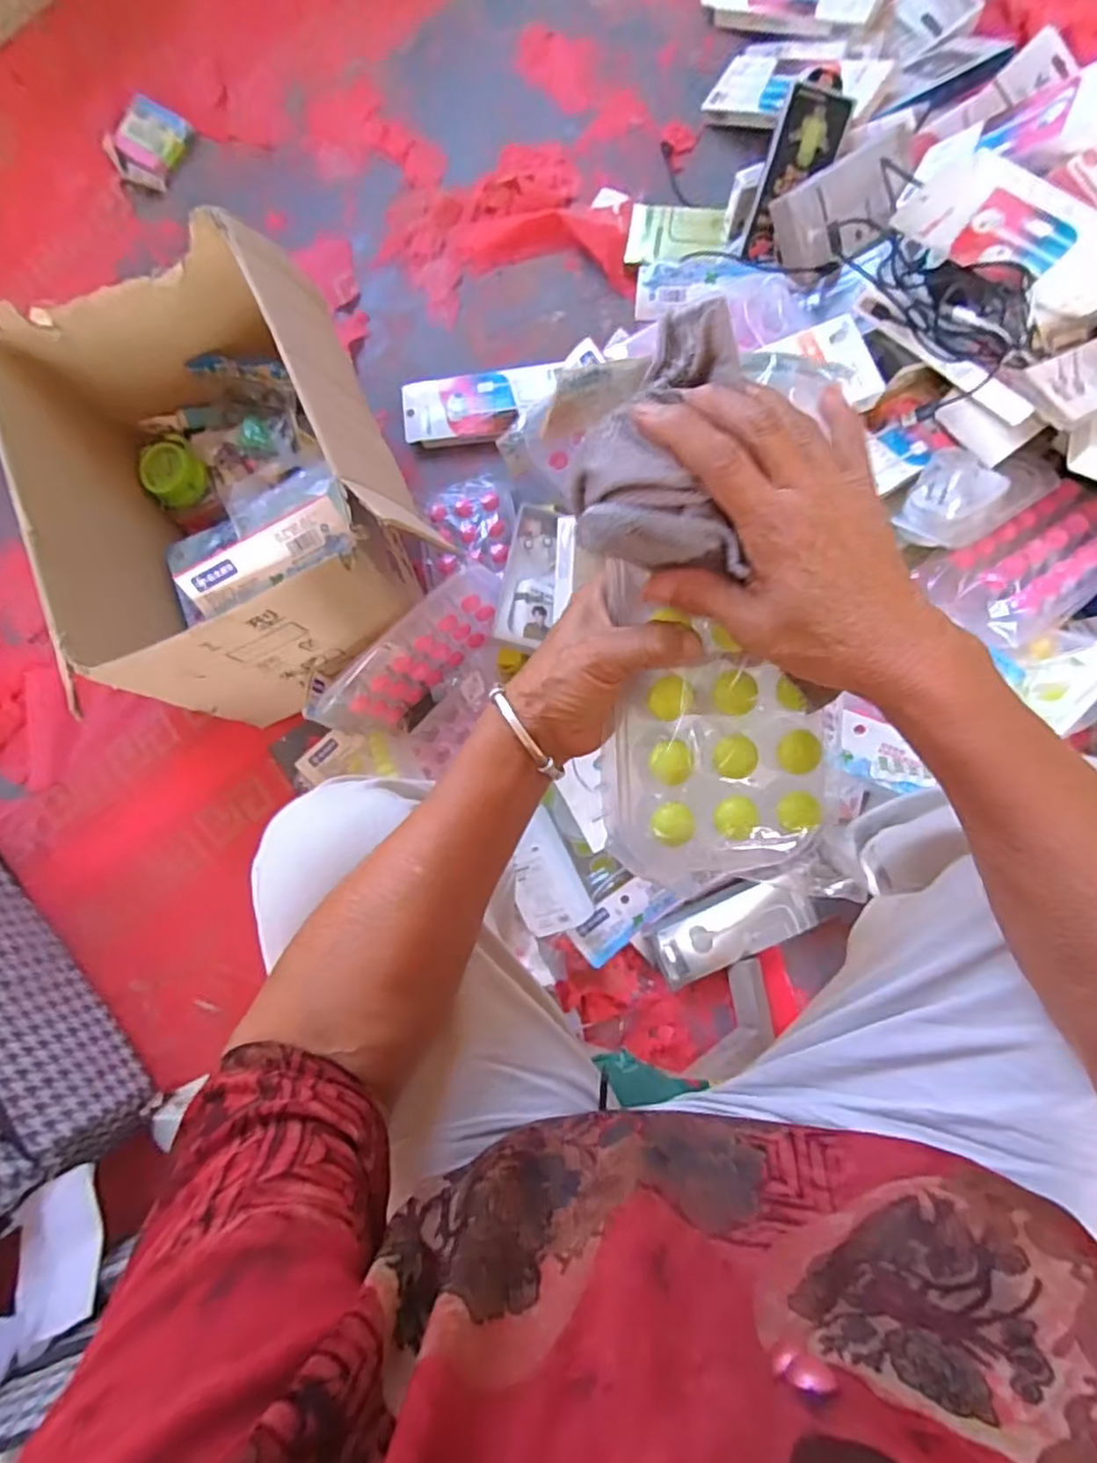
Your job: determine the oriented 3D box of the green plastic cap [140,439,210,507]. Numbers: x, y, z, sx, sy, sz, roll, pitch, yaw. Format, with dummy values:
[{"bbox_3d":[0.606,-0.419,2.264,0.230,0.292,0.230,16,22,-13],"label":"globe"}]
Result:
[{"bbox_3d":[-0.450,-0.310,0.798,0.069,0.031,0.065,-1,85,7],"label":"green plastic cap"}]

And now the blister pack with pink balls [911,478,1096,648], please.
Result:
[{"bbox_3d":[0.459,-0.160,0.624,0.226,0.043,0.108,-30,82,-13],"label":"blister pack with pink balls"}]

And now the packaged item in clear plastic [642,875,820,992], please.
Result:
[{"bbox_3d":[0.199,0.213,0.724,0.179,0.024,0.076,-27,83,5],"label":"packaged item in clear plastic"}]

